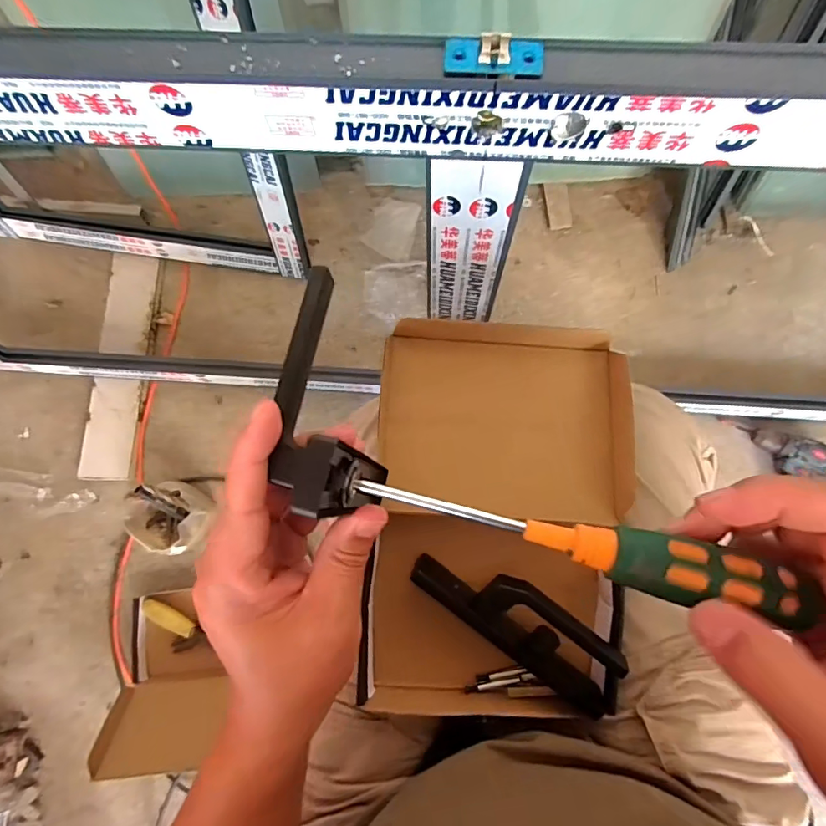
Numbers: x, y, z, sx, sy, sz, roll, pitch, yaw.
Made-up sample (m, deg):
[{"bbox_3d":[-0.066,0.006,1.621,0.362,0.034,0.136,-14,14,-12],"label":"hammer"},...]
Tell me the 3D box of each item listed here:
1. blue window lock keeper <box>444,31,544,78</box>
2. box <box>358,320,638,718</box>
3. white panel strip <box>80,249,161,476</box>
[{"bbox_3d":[0.048,-0.211,0.279,0.057,0.013,0.023,4,77,4],"label":"blue window lock keeper"},{"bbox_3d":[0.068,0.085,0.392,0.194,0.075,0.304,3,77,4],"label":"box"},{"bbox_3d":[-0.602,-0.104,0.984,0.100,0.021,0.472,0,77,3],"label":"white panel strip"}]

